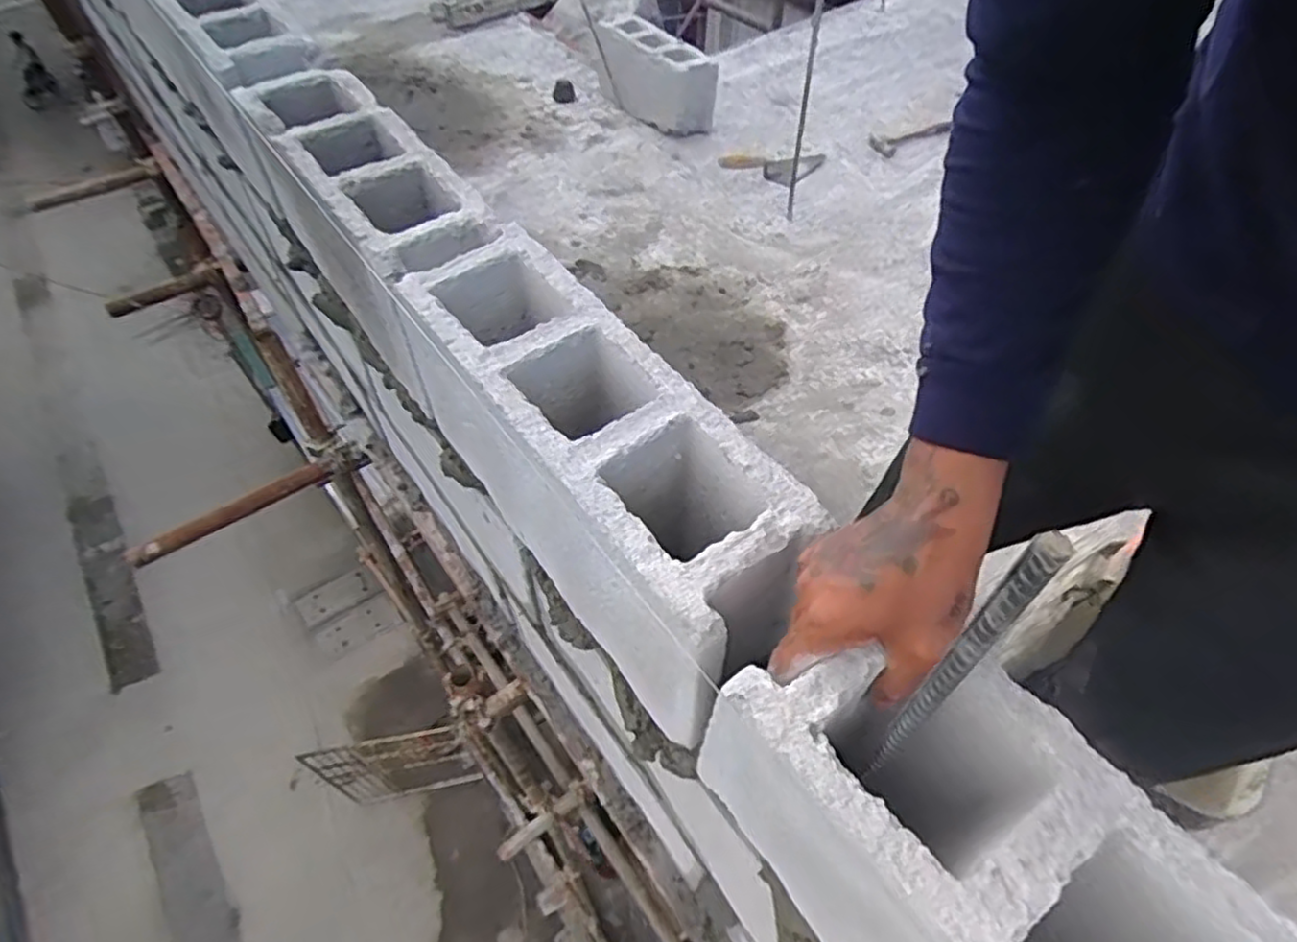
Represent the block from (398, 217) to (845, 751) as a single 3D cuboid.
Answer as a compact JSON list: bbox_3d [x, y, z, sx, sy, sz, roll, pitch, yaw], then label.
[{"bbox_3d":[-0.041,-0.005,0.543,0.122,0.172,0.376,-29,58,-23],"label":"block"}]

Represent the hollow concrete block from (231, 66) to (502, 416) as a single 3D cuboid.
[{"bbox_3d":[-0.271,-0.244,0.722,0.121,0.165,0.381,-30,58,-23],"label":"hollow concrete block"}]

